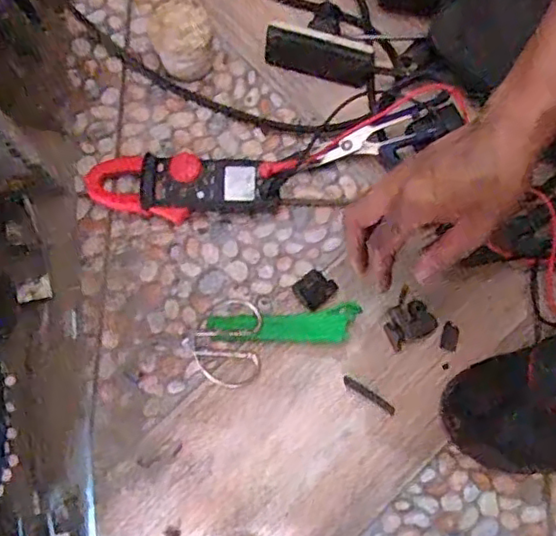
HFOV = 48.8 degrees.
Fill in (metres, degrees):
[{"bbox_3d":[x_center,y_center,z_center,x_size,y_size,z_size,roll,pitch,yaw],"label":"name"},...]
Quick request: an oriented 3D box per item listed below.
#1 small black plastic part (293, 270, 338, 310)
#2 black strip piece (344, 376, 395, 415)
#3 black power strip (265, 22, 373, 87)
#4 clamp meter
[{"bbox_3d":[0.033,0.019,0.562,0.034,0.006,0.031,-40,82,-7],"label":"small black plastic part"},{"bbox_3d":[0.081,0.114,0.549,0.052,0.004,0.009,34,81,6],"label":"black strip piece"},{"bbox_3d":[0.040,-0.207,0.595,0.103,0.020,0.040,7,123,-5],"label":"black power strip"},{"bbox_3d":[-0.088,-0.075,0.576,0.178,0.030,0.059,6,79,1],"label":"clamp meter"}]

